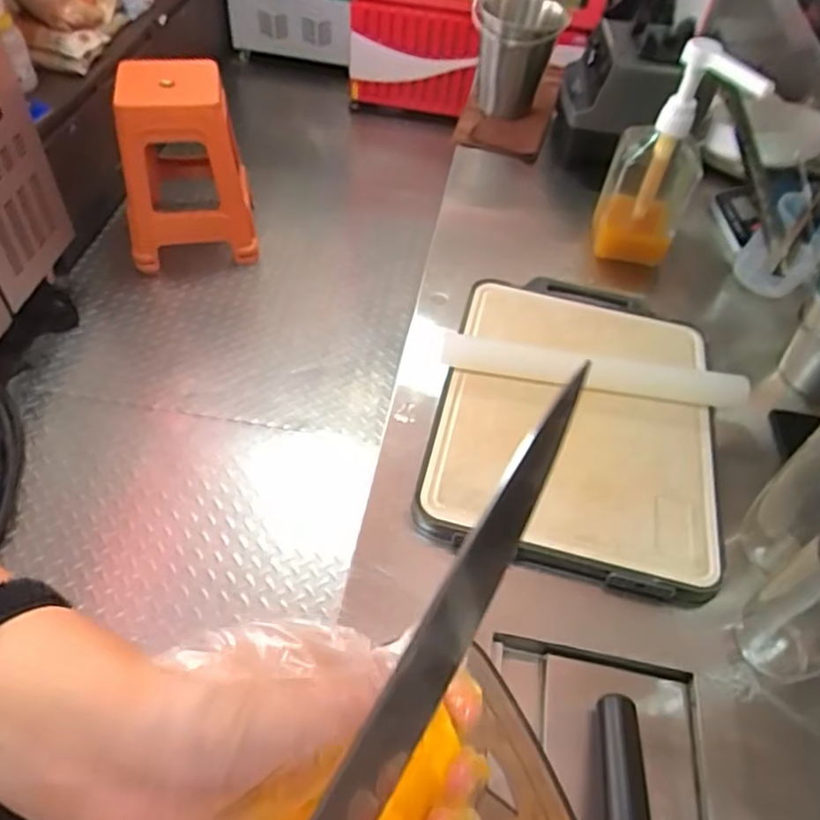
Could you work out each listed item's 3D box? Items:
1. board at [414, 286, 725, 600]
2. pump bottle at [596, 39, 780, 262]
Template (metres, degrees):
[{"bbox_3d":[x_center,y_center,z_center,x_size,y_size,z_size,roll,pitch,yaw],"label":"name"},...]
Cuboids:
[{"bbox_3d":[0.190,-0.003,0.730,0.298,0.030,0.401,13,51,6],"label":"board"},{"bbox_3d":[0.331,-0.322,0.836,0.129,0.275,0.083,20,52,12],"label":"pump bottle"}]

